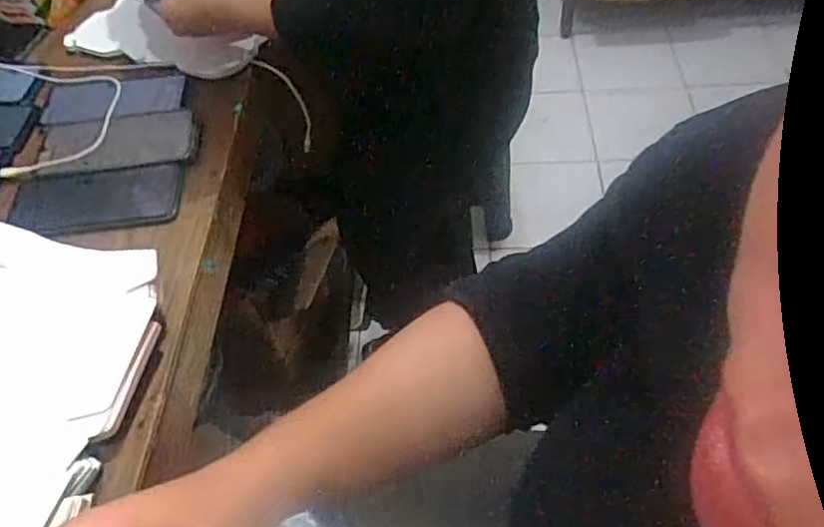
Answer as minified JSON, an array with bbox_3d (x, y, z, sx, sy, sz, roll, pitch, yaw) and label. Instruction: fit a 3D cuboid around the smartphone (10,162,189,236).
[{"bbox_3d":[-0.306,-0.062,0.638,0.162,0.015,0.076,-5,51,1],"label":"smartphone"}]

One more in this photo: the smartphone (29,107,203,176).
[{"bbox_3d":[-0.306,-0.133,0.683,0.171,0.008,0.086,-4,51,2],"label":"smartphone"}]

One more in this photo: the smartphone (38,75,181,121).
[{"bbox_3d":[-0.338,-0.191,0.739,0.157,0.007,0.082,-8,51,-1],"label":"smartphone"}]

